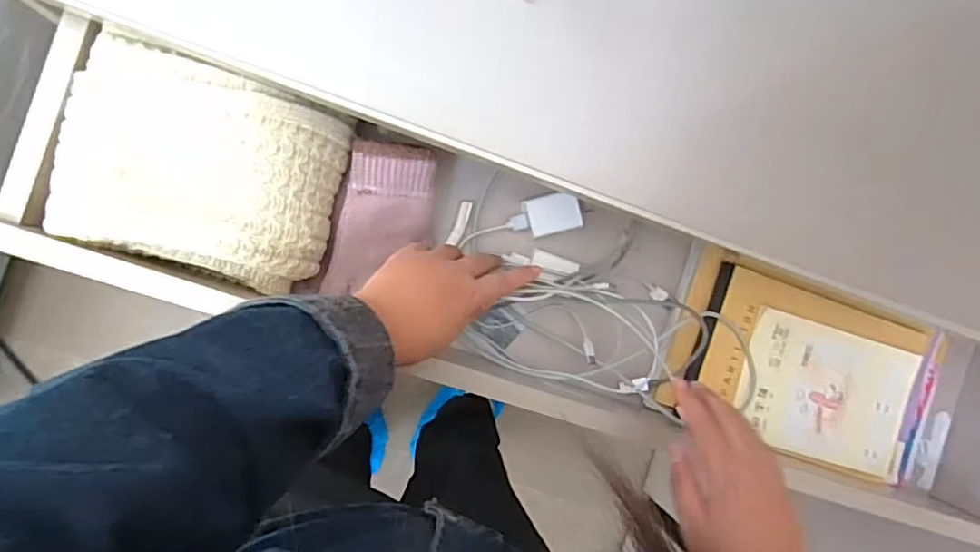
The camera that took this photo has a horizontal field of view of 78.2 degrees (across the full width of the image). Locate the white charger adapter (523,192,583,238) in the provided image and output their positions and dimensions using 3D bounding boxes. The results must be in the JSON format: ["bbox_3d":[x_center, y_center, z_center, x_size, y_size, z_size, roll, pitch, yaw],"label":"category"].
[{"bbox_3d":[0.056,-0.055,0.544,0.048,0.021,0.034,-14,93,-9],"label":"white charger adapter"}]

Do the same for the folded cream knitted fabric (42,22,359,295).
[{"bbox_3d":[-0.207,-0.076,0.437,0.182,0.054,0.144,18,88,-9],"label":"folded cream knitted fabric"}]

